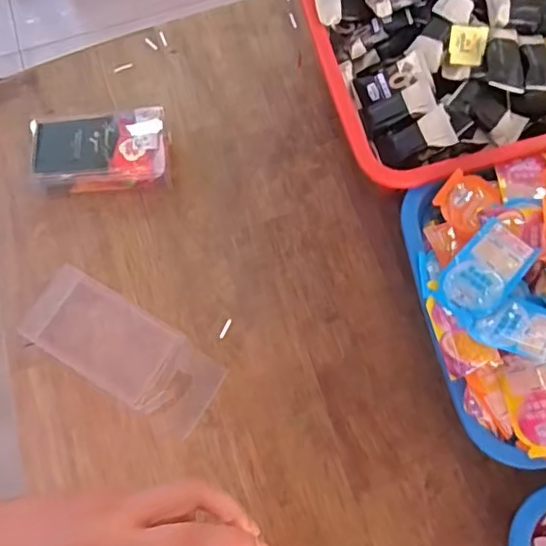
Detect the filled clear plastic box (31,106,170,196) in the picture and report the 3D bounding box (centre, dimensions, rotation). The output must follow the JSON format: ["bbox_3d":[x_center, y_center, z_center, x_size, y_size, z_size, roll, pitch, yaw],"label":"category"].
[{"bbox_3d":[-0.188,-0.132,0.627,0.138,0.043,0.083,-10,73,-1],"label":"filled clear plastic box"}]

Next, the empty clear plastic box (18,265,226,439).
[{"bbox_3d":[-0.148,0.076,0.567,0.193,0.036,0.081,31,77,10],"label":"empty clear plastic box"}]

